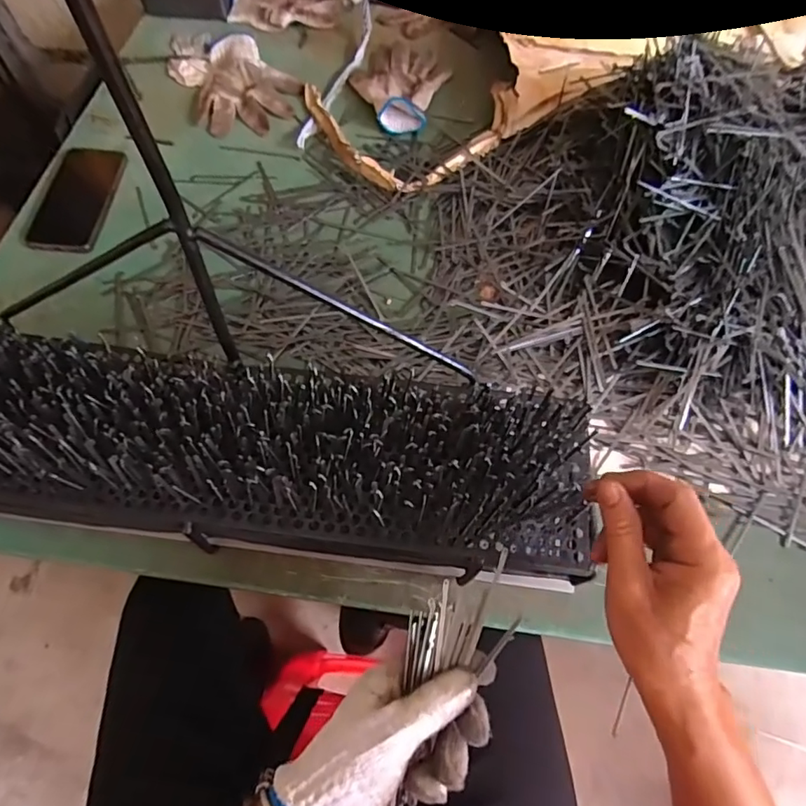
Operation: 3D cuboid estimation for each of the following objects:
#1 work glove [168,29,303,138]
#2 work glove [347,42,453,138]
[{"bbox_3d":[-0.257,-0.467,0.737,0.143,0.028,0.234,-40,72,-18],"label":"work glove"},{"bbox_3d":[-0.004,-0.463,0.744,0.118,0.028,0.181,19,66,8],"label":"work glove"}]

